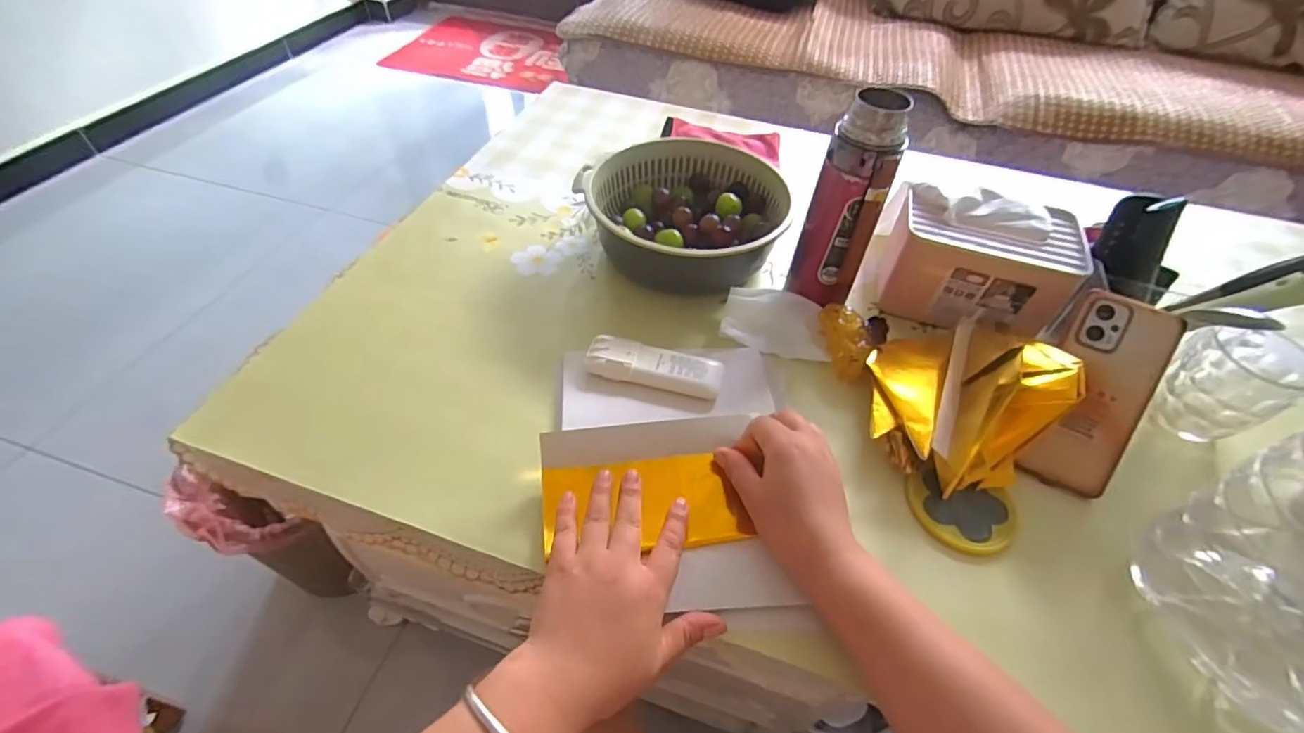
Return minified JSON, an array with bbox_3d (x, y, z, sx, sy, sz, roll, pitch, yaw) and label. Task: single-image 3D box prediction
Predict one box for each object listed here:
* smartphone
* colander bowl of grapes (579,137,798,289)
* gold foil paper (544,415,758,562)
[{"bbox_3d":[0.371,0.023,0.466,0.068,0.014,0.165,21,91,15],"label":"smartphone"},{"bbox_3d":[0.034,-0.176,0.643,0.219,0.084,0.186,21,47,11],"label":"colander bowl of grapes"},{"bbox_3d":[0.003,0.090,0.447,0.174,0.009,0.110,-3,52,-13],"label":"gold foil paper"}]

